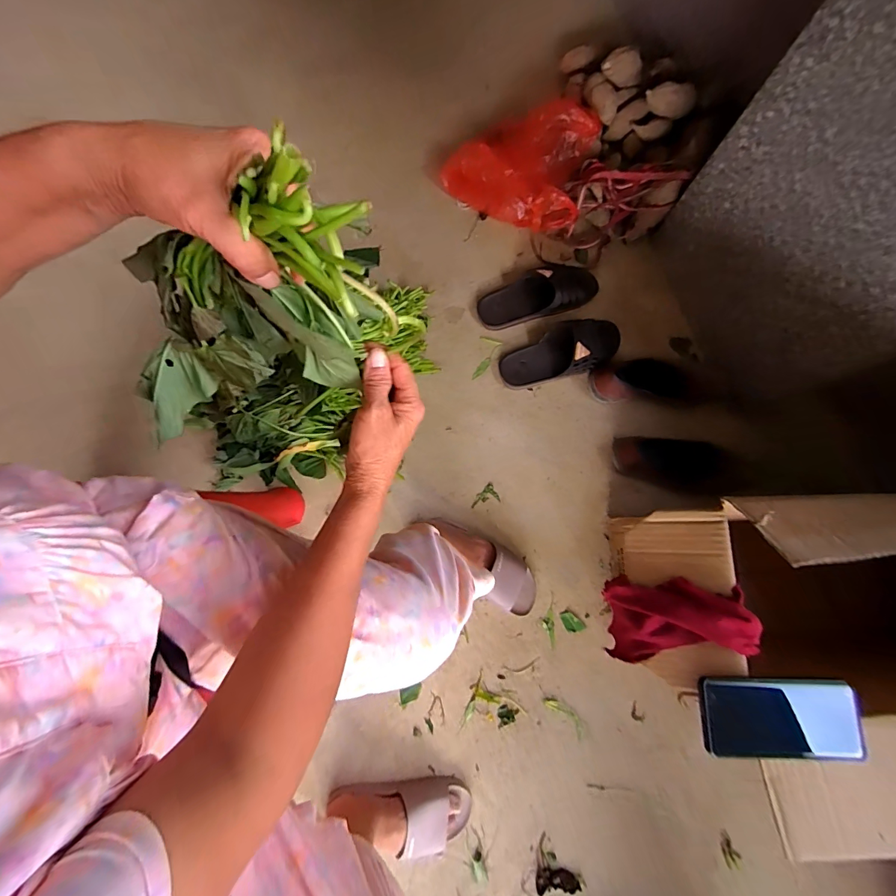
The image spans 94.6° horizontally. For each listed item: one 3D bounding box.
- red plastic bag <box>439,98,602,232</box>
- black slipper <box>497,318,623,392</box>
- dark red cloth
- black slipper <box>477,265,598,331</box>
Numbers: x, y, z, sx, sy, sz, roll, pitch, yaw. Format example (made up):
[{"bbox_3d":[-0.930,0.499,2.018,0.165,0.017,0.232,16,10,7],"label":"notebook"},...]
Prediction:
[{"bbox_3d":[0.155,-0.624,0.914,0.306,0.141,0.244,21,78,4],"label":"red plastic bag"},{"bbox_3d":[0.234,-0.197,0.847,0.256,0.063,0.103,-15,78,-4],"label":"black slipper"},{"bbox_3d":[0.272,0.209,0.502,0.127,0.114,0.099,-5,78,-3],"label":"dark red cloth"},{"bbox_3d":[0.195,-0.328,0.883,0.261,0.065,0.106,-16,78,-4],"label":"black slipper"}]

